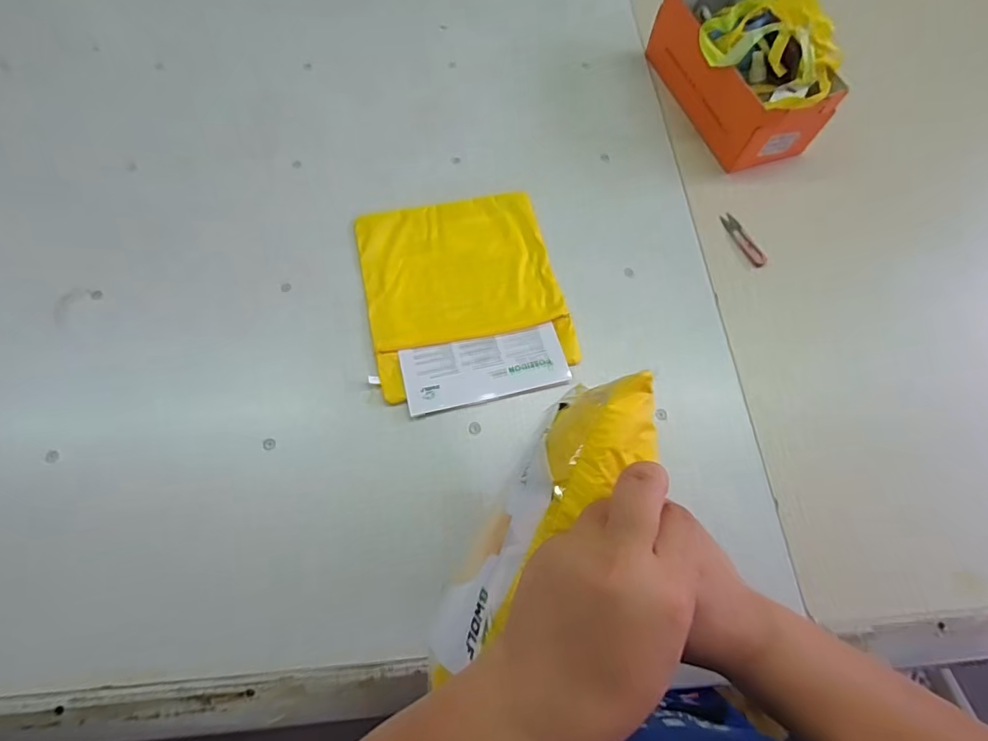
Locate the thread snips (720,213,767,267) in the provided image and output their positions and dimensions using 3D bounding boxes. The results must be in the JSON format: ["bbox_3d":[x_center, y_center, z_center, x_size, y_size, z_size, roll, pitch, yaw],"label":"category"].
[{"bbox_3d":[0.369,-0.194,0.703,0.024,0.009,0.095,-22,71,-11],"label":"thread snips"}]

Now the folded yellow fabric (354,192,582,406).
[{"bbox_3d":[-0.044,-0.119,0.658,0.258,0.007,0.283,-13,69,-7],"label":"folded yellow fabric"}]

